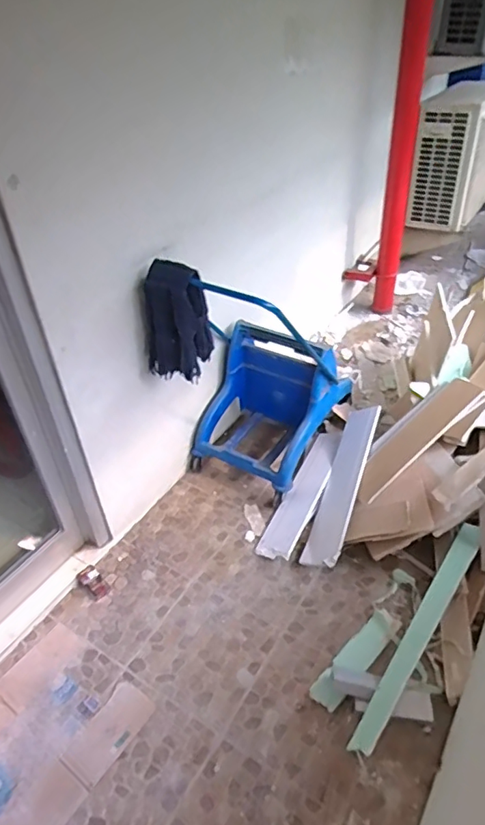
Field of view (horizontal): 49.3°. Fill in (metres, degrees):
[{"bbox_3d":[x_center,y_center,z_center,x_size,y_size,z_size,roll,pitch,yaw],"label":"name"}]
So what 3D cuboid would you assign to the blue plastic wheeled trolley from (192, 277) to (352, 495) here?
[{"bbox_3d":[0.080,-0.153,1.909,0.440,0.817,0.593,18,44,24],"label":"blue plastic wheeled trolley"}]

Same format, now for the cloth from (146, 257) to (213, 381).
[{"bbox_3d":[-0.199,-0.266,1.558,0.177,0.318,0.113,10,41,17],"label":"cloth"}]

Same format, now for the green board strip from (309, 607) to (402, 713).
[{"bbox_3d":[0.325,0.687,1.493,0.085,0.019,0.336,31,50,34],"label":"green board strip"}]

